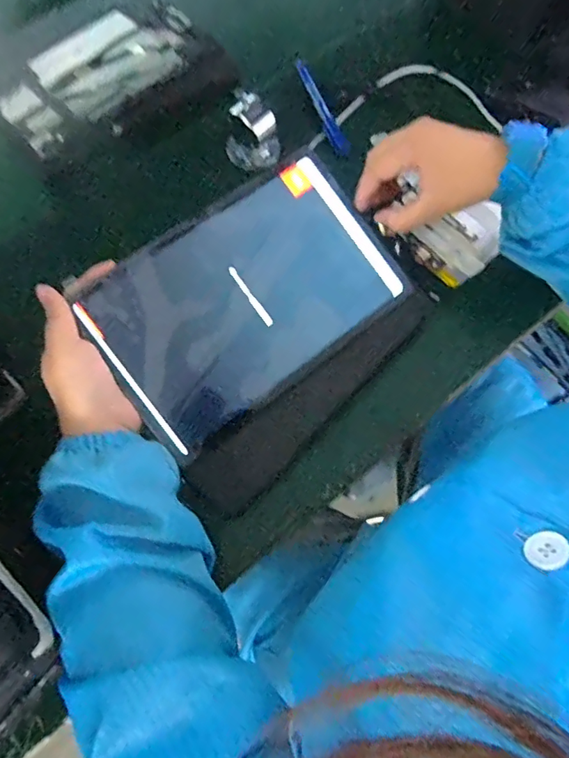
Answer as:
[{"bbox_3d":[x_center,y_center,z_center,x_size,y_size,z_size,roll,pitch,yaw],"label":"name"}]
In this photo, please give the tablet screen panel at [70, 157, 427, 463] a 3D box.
[{"bbox_3d":[-0.025,-0.067,0.378,0.233,0.008,0.145,-36,94,-13],"label":"tablet screen panel"}]

